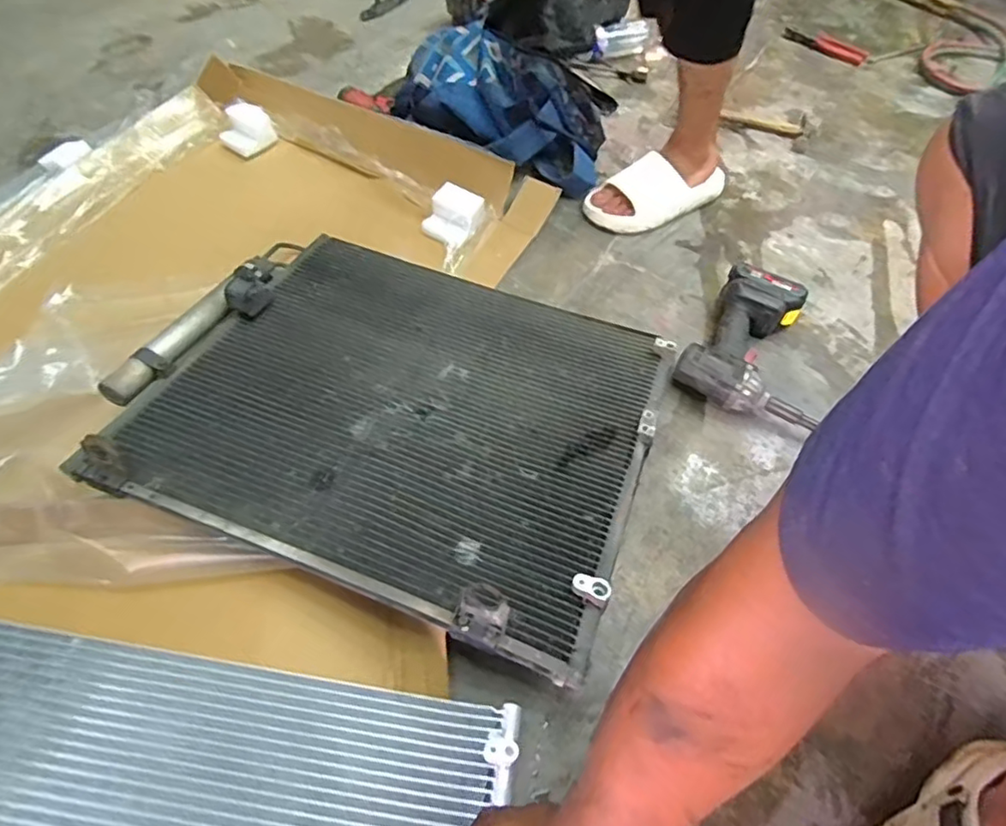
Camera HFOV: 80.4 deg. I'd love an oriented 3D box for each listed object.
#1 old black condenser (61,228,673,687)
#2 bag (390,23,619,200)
[{"bbox_3d":[-0.133,-0.031,0.798,0.646,0.036,0.539,19,50,11],"label":"old black condenser"},{"bbox_3d":[0.000,-0.609,1.173,0.468,0.152,0.198,32,66,17],"label":"bag"}]

